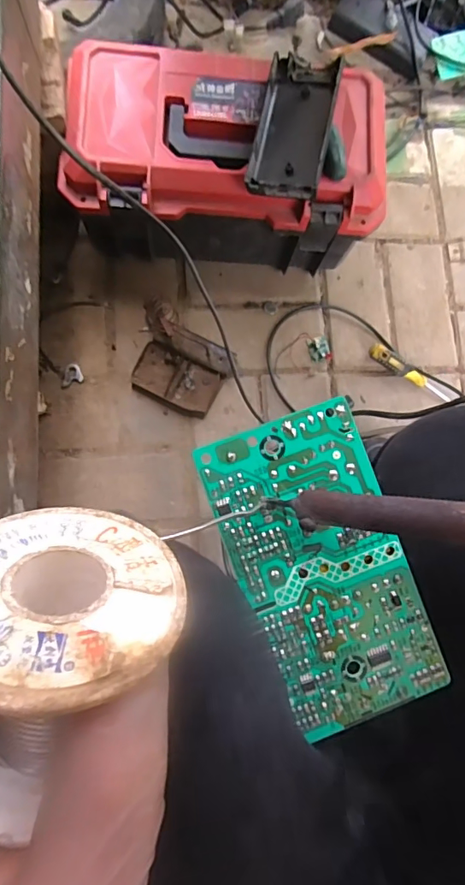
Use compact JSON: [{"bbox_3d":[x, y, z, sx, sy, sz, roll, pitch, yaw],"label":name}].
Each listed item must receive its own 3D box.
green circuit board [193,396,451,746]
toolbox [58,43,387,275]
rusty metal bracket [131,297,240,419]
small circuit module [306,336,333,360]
[{"bbox_3d":[0.036,0.049,0.191,0.065,0.011,0.120,-19,85,-8],"label":"green circuit board"},{"bbox_3d":[-0.005,-0.328,0.593,0.350,0.196,0.176,3,83,-5],"label":"toolbox"},{"bbox_3d":[-0.072,-0.111,0.625,0.137,0.074,0.114,27,81,-2],"label":"rusty metal bracket"},{"bbox_3d":[0.122,-0.131,0.677,0.032,0.015,0.031,-14,84,-7],"label":"small circuit module"}]

